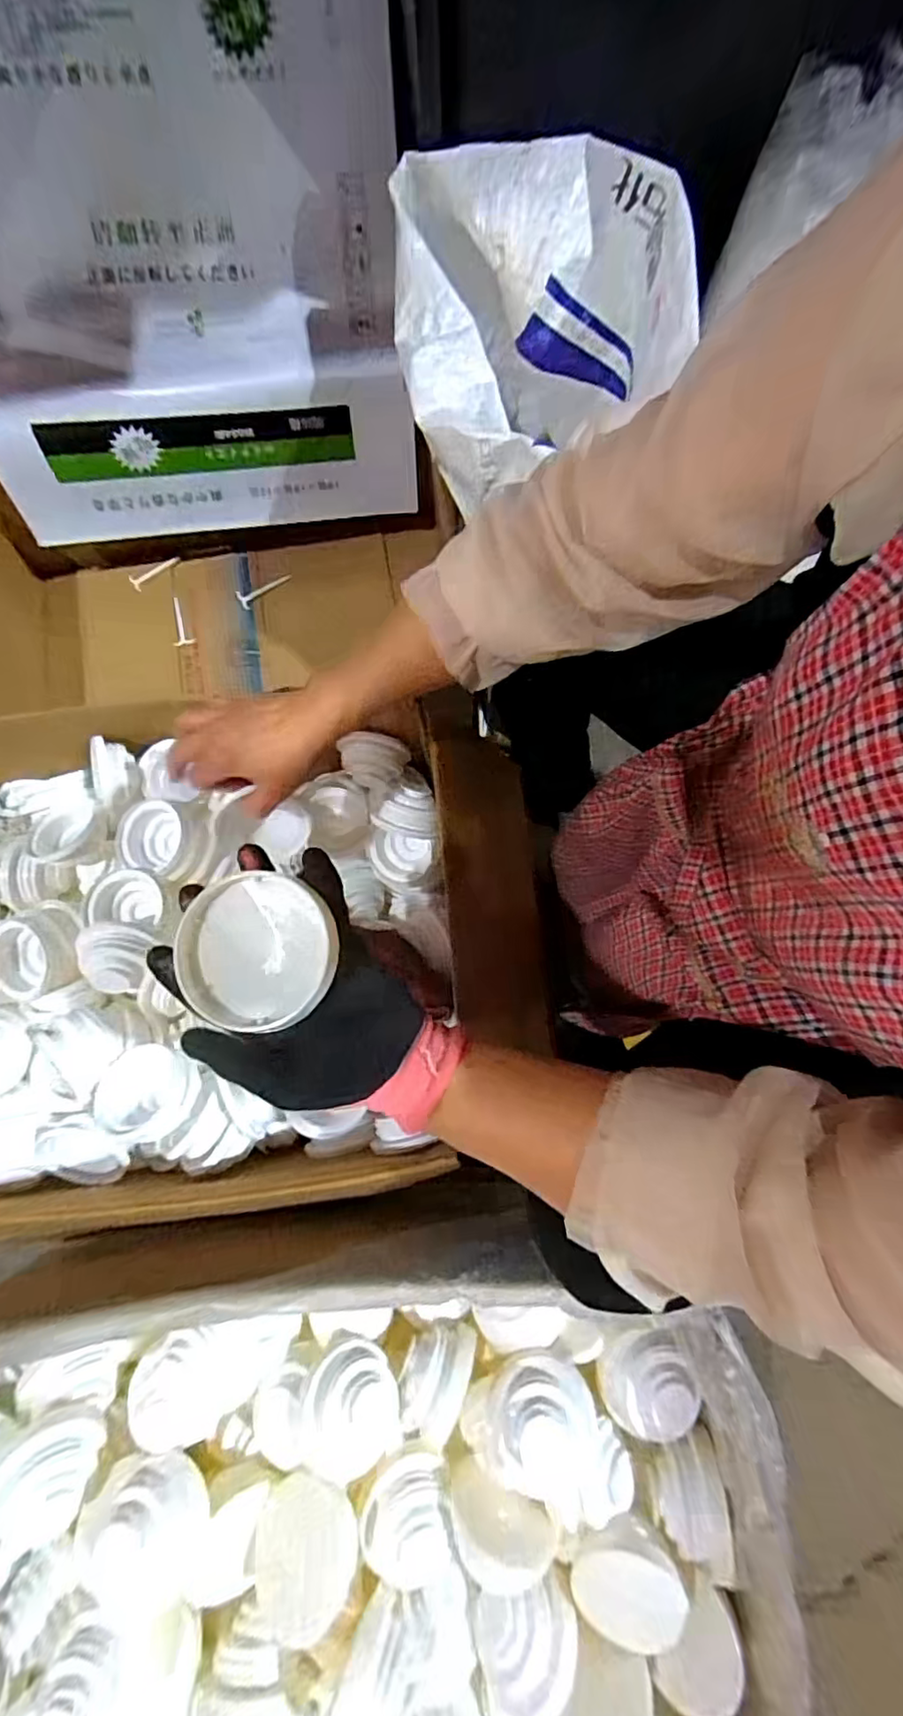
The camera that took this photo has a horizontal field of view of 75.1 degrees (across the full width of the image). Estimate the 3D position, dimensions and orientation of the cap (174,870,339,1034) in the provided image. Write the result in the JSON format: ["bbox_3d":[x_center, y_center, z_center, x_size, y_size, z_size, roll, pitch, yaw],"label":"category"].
[{"bbox_3d":[-0.110,0.052,0.336,0.084,0.015,0.083,0,77,2],"label":"cap"}]

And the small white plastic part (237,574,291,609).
[{"bbox_3d":[-0.312,-0.451,0.976,0.094,0.015,0.029,-36,78,-6],"label":"small white plastic part"}]

